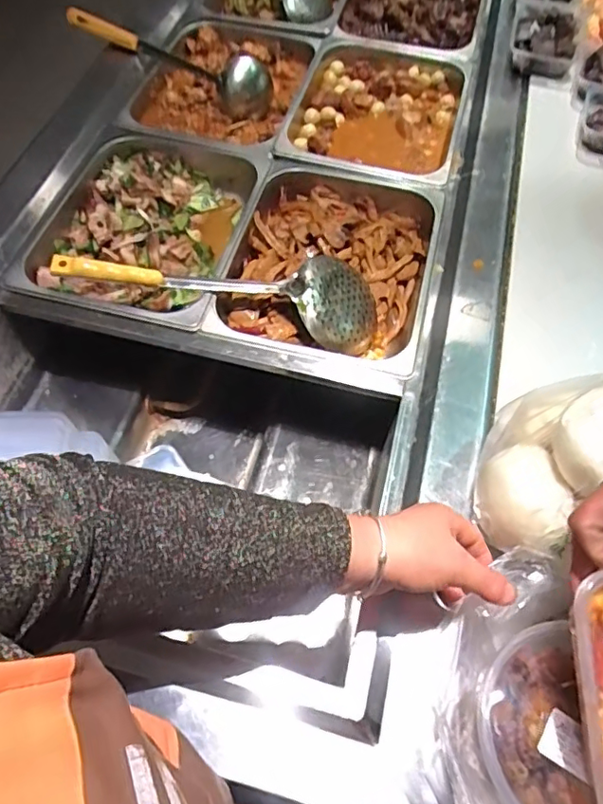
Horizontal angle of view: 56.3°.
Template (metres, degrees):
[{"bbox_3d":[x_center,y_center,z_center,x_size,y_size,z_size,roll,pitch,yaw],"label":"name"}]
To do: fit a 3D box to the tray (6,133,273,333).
[{"bbox_3d":[-0.212,-0.237,0.785,0.268,0.073,0.324,12,61,6],"label":"tray"}]

